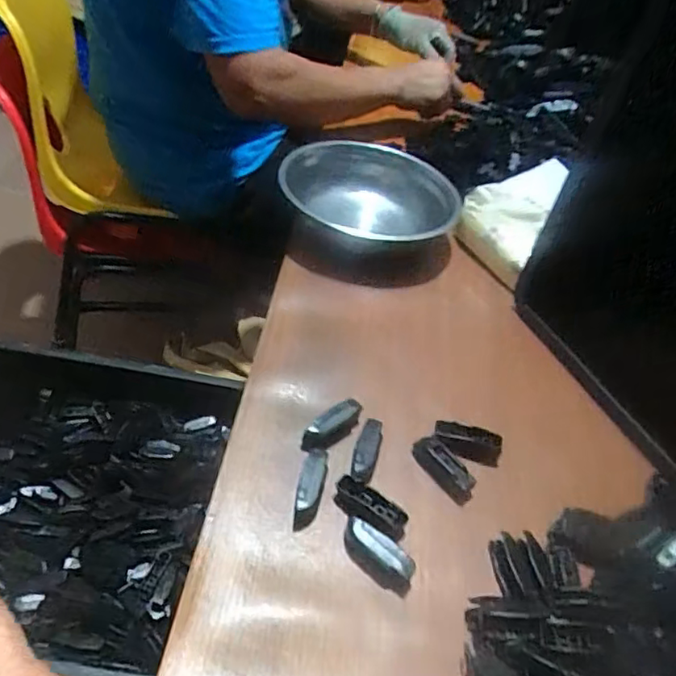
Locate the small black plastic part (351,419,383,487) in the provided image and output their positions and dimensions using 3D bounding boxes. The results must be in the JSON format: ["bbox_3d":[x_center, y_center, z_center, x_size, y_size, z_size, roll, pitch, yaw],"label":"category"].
[{"bbox_3d":[0.023,0.087,0.449,0.018,0.012,0.057,17,43,5],"label":"small black plastic part"}]

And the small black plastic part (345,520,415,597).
[{"bbox_3d":[0.026,0.146,0.396,0.056,0.015,0.021,34,47,22],"label":"small black plastic part"}]

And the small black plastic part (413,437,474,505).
[{"bbox_3d":[0.082,0.101,0.453,0.021,0.014,0.057,-26,55,-33],"label":"small black plastic part"}]

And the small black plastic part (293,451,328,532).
[{"bbox_3d":[-0.020,0.109,0.421,0.018,0.015,0.057,12,43,0],"label":"small black plastic part"}]

